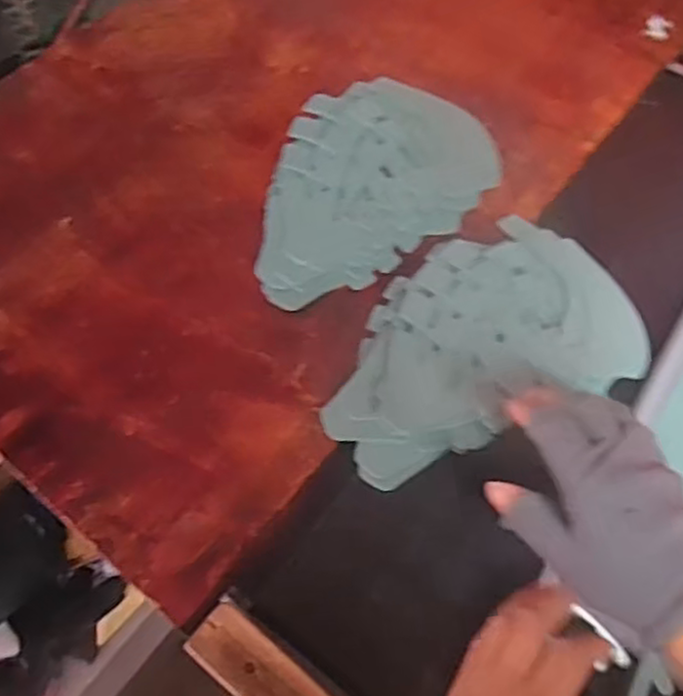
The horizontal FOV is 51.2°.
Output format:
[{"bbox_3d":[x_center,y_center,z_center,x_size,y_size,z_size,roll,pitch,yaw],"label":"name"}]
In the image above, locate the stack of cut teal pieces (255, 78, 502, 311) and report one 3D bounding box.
[{"bbox_3d":[0.009,-0.133,0.561,0.213,0.021,0.149,-33,70,-18],"label":"stack of cut teal pieces"}]

